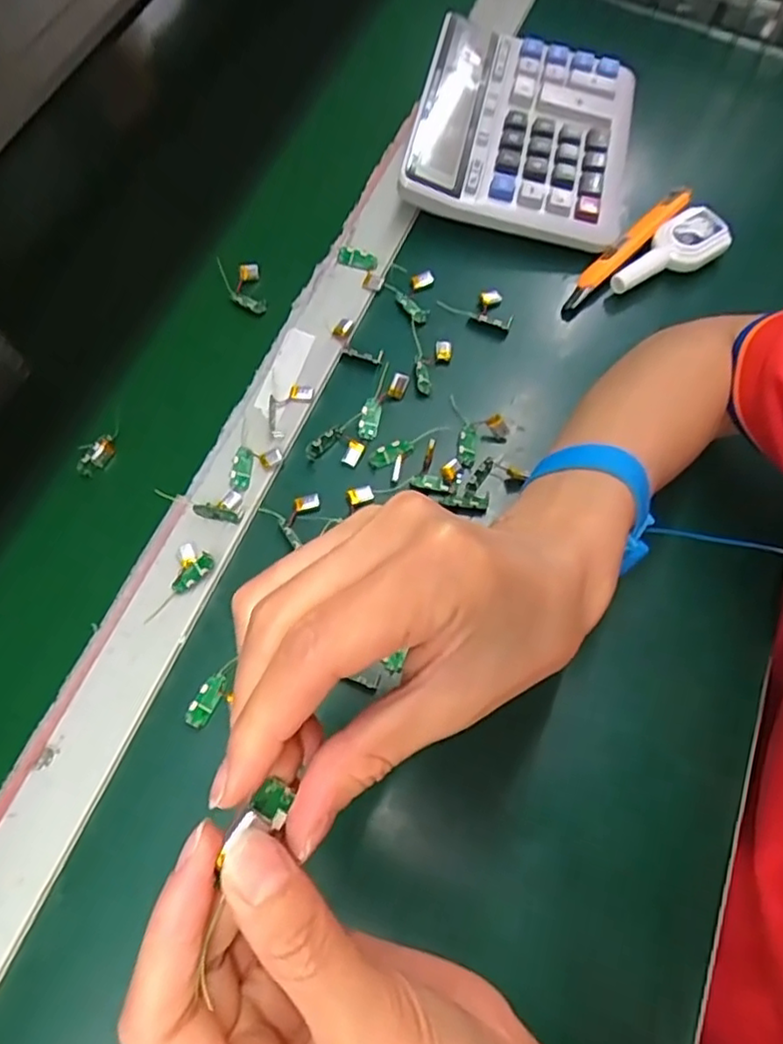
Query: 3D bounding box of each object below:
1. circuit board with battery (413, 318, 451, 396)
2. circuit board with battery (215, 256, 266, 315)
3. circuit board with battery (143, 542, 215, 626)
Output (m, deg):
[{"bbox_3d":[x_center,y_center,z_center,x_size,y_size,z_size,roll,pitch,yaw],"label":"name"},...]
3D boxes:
[{"bbox_3d":[0.027,-0.112,0.427,0.024,0.005,0.056,0,67,0],"label":"circuit board with battery"},{"bbox_3d":[-0.106,-0.171,0.468,0.026,0.014,0.050,-19,68,-8],"label":"circuit board with battery"},{"bbox_3d":[-0.121,0.036,0.367,0.025,0.010,0.048,25,69,10],"label":"circuit board with battery"}]

